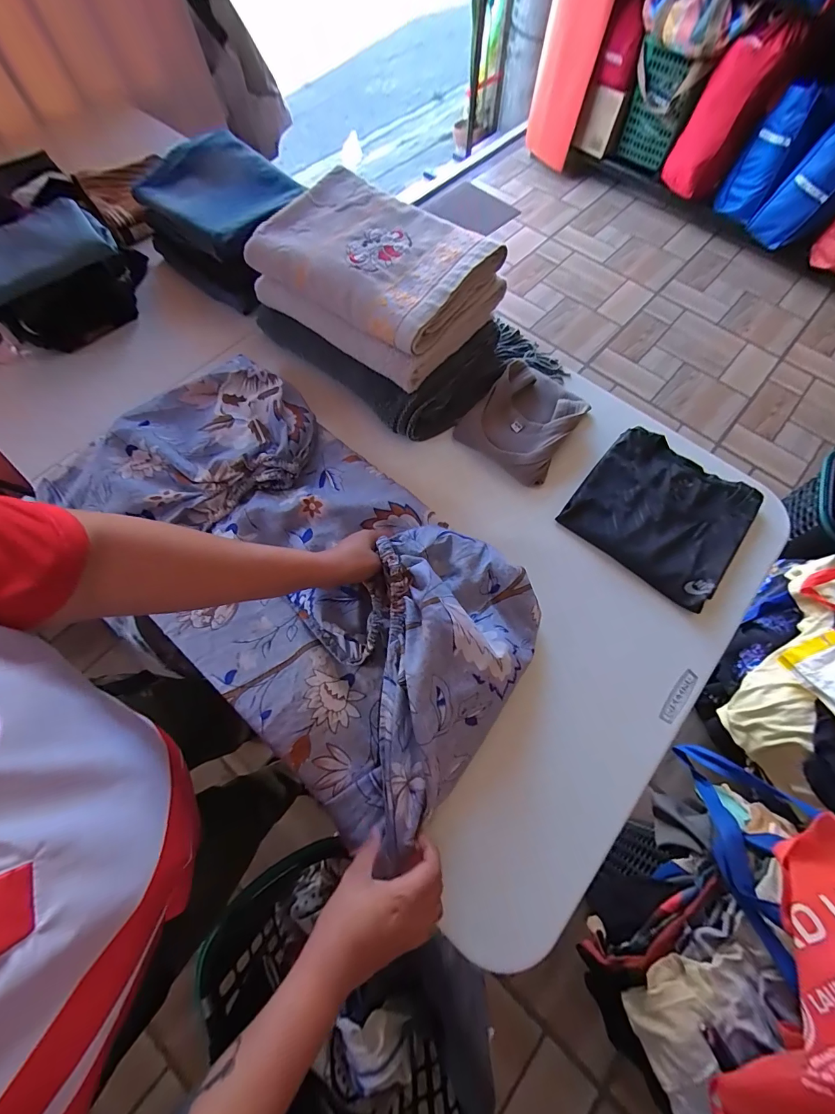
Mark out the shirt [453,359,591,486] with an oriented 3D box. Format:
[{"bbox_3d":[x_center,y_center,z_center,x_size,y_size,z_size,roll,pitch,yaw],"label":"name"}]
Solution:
[{"bbox_3d":[0.170,-0.220,0.635,0.151,0.032,0.184,36,72,13],"label":"shirt"}]

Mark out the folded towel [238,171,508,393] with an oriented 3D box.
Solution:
[{"bbox_3d":[-0.065,-0.432,0.613,0.316,0.093,0.227,37,73,13],"label":"folded towel"}]

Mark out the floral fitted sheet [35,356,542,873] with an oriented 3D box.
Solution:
[{"bbox_3d":[-0.168,-0.008,0.520,0.650,0.094,0.347,41,73,14],"label":"floral fitted sheet"}]

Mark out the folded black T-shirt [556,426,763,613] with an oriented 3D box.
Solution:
[{"bbox_3d":[0.361,-0.069,0.590,0.224,0.017,0.219,36,72,13],"label":"folded black T-shirt"}]

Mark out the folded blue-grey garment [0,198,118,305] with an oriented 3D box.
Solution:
[{"bbox_3d":[-0.624,-0.489,0.630,0.155,0.056,0.235,41,73,14],"label":"folded blue-grey garment"}]

